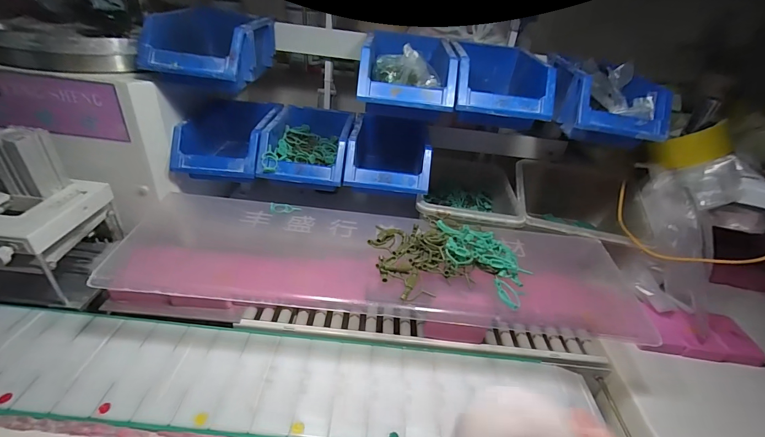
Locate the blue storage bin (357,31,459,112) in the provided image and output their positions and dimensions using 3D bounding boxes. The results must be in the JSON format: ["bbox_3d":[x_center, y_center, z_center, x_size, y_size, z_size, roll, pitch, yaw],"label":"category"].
[{"bbox_3d":[0.034,-0.214,0.491,0.122,0.064,0.184,6,34,-2],"label":"blue storage bin"}]

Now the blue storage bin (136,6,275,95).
[{"bbox_3d":[-0.234,-0.237,0.488,0.129,0.075,0.175,6,34,-2],"label":"blue storage bin"}]

